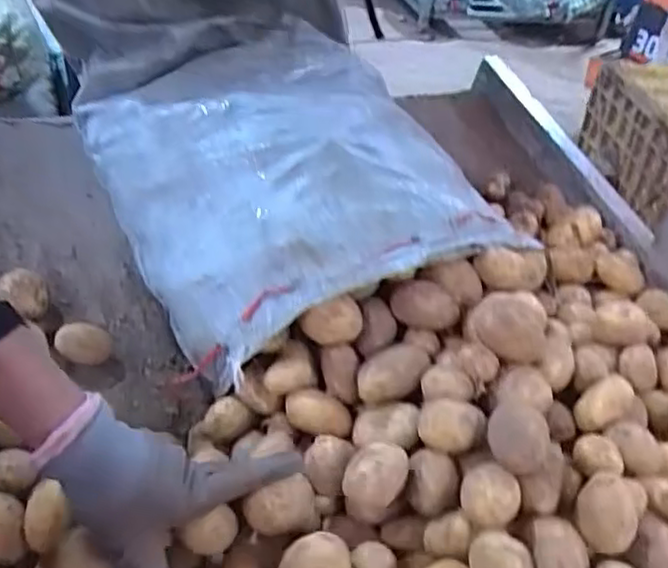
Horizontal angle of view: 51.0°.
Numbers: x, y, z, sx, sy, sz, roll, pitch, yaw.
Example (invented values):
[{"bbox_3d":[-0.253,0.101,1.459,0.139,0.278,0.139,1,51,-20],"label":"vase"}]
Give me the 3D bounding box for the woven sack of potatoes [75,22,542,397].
[{"bbox_3d":[-0.045,-0.102,0.693,0.295,0.150,0.358,-15,42,-28],"label":"woven sack of potatoes"}]

